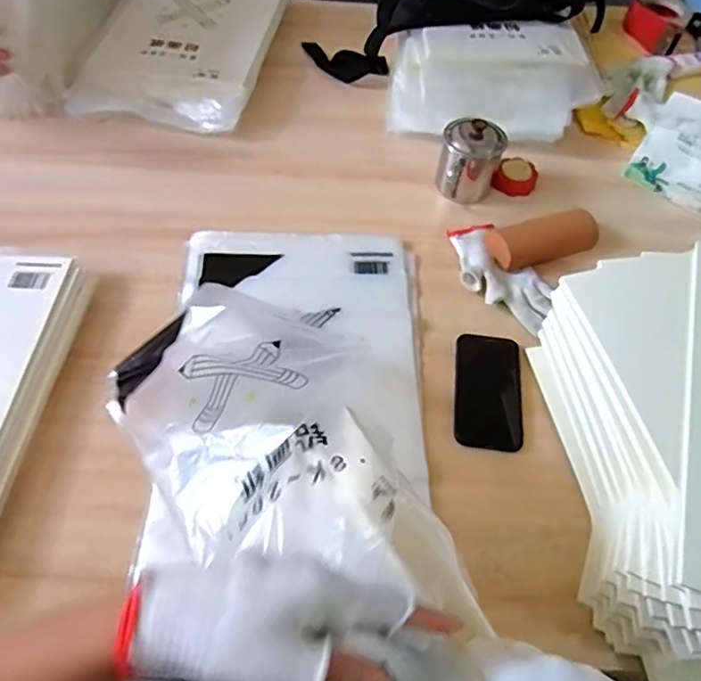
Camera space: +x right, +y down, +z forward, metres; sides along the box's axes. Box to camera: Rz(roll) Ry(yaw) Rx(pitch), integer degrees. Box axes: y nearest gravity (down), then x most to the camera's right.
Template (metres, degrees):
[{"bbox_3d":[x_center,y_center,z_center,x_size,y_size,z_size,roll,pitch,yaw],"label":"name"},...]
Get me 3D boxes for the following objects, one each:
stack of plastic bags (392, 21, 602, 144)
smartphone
[{"bbox_3d":[0.230,-0.423,0.953,0.324,0.100,0.197,11,56,4],"label":"stack of plastic bags"},{"bbox_3d":[0.162,0.057,0.685,0.075,0.006,0.150,7,56,1],"label":"smartphone"}]

